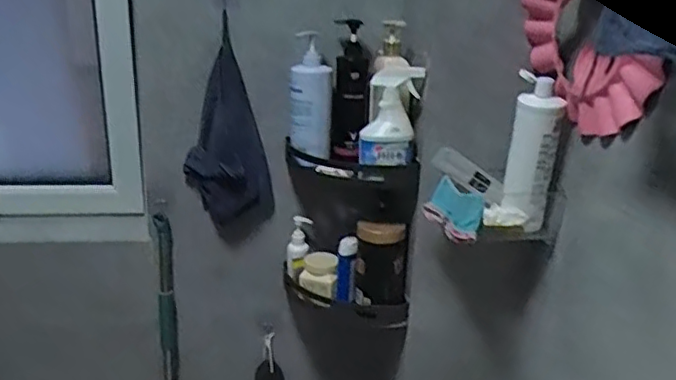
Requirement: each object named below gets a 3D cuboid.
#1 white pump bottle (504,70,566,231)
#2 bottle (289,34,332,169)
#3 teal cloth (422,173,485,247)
[{"bbox_3d":[0.307,-0.058,0.981,0.069,0.230,0.049,6,19,11],"label":"white pump bottle"},{"bbox_3d":[-0.048,-0.165,1.126,0.076,0.232,0.060,2,18,-3],"label":"bottle"},{"bbox_3d":[0.188,0.031,1.010,0.048,0.077,0.112,-6,20,-24],"label":"teal cloth"}]

